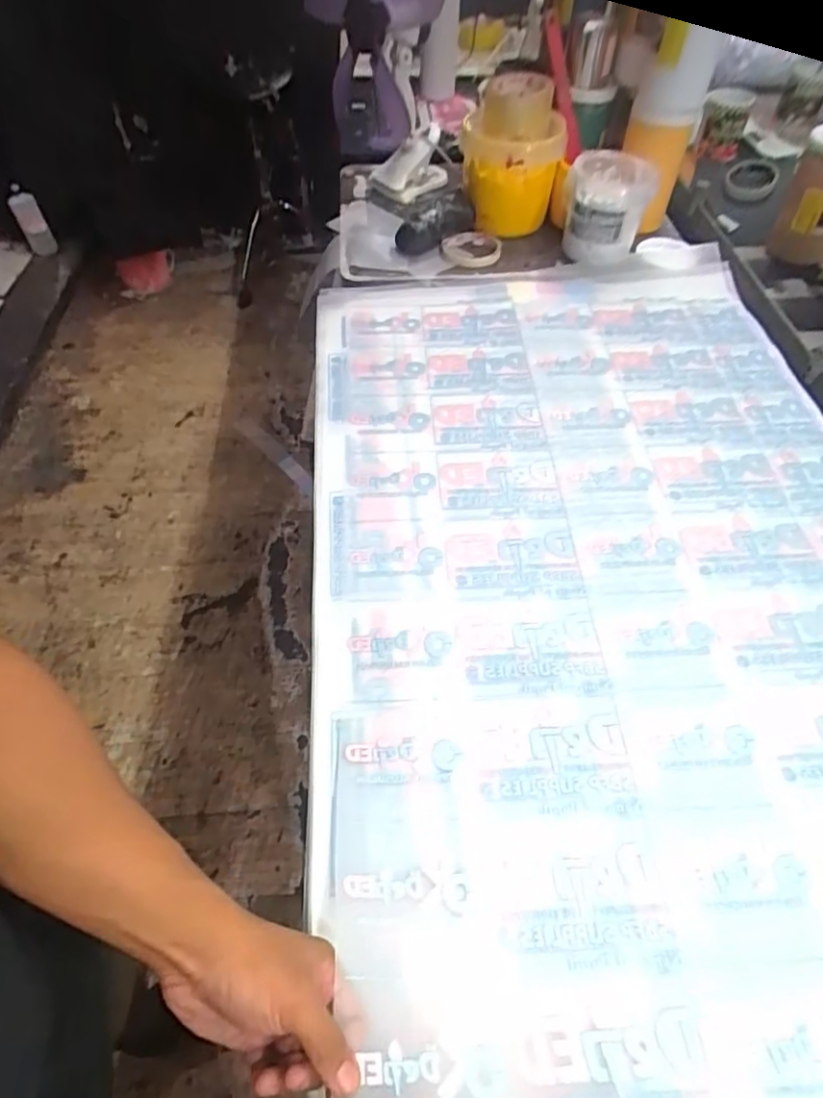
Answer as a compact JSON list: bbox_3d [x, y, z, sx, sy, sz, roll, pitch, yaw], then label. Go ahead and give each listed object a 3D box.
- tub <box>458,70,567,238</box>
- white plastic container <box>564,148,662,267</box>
[{"bbox_3d":[0.149,-0.590,0.938,0.152,0.181,0.127,4,53,2],"label":"tub"},{"bbox_3d":[0.288,-0.505,0.922,0.121,0.114,0.131,12,54,8],"label":"white plastic container"}]

